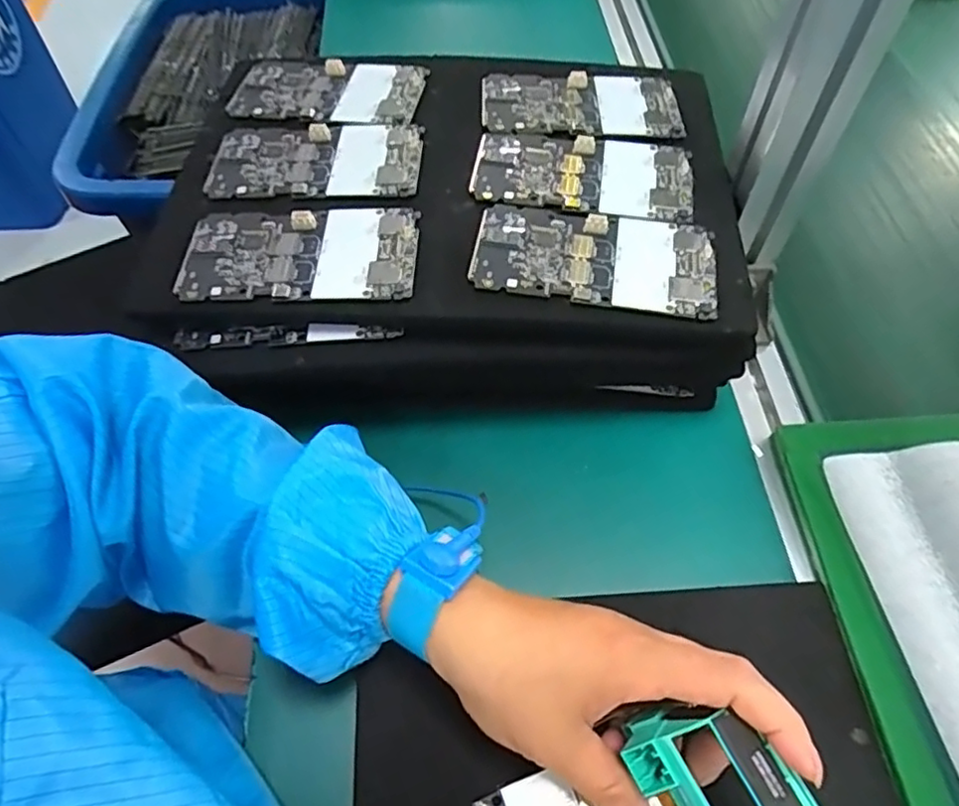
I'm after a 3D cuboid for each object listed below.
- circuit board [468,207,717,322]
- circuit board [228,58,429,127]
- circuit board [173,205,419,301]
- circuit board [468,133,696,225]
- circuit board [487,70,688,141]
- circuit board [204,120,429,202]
[{"bbox_3d":[0.063,-0.080,0.346,0.128,0.004,0.066,7,59,5],"label":"circuit board"},{"bbox_3d":[-0.104,-0.213,0.432,0.126,0.010,0.067,4,59,4],"label":"circuit board"},{"bbox_3d":[-0.100,-0.085,0.352,0.129,0.007,0.064,1,59,2],"label":"circuit board"},{"bbox_3d":[0.063,-0.138,0.379,0.130,0.004,0.068,3,59,3],"label":"circuit board"},{"bbox_3d":[0.067,-0.200,0.418,0.127,0.009,0.066,1,59,2],"label":"circuit board"},{"bbox_3d":[-0.101,-0.153,0.392,0.127,0.004,0.067,2,59,3],"label":"circuit board"}]

